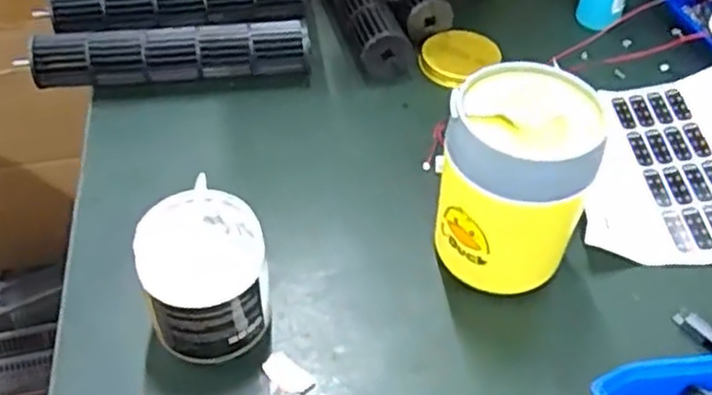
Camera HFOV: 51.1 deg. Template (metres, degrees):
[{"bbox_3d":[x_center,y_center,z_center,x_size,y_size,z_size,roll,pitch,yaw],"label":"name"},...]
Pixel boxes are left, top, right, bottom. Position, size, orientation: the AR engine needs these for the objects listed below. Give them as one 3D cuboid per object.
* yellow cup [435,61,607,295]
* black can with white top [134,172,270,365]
[{"bbox_3d":[0.098,-0.004,0.469,0.086,0.138,0.078,21,50,17],"label":"yellow cup"},{"bbox_3d":[-0.090,0.051,0.453,0.070,0.083,0.074,-7,48,-8],"label":"black can with white top"}]

